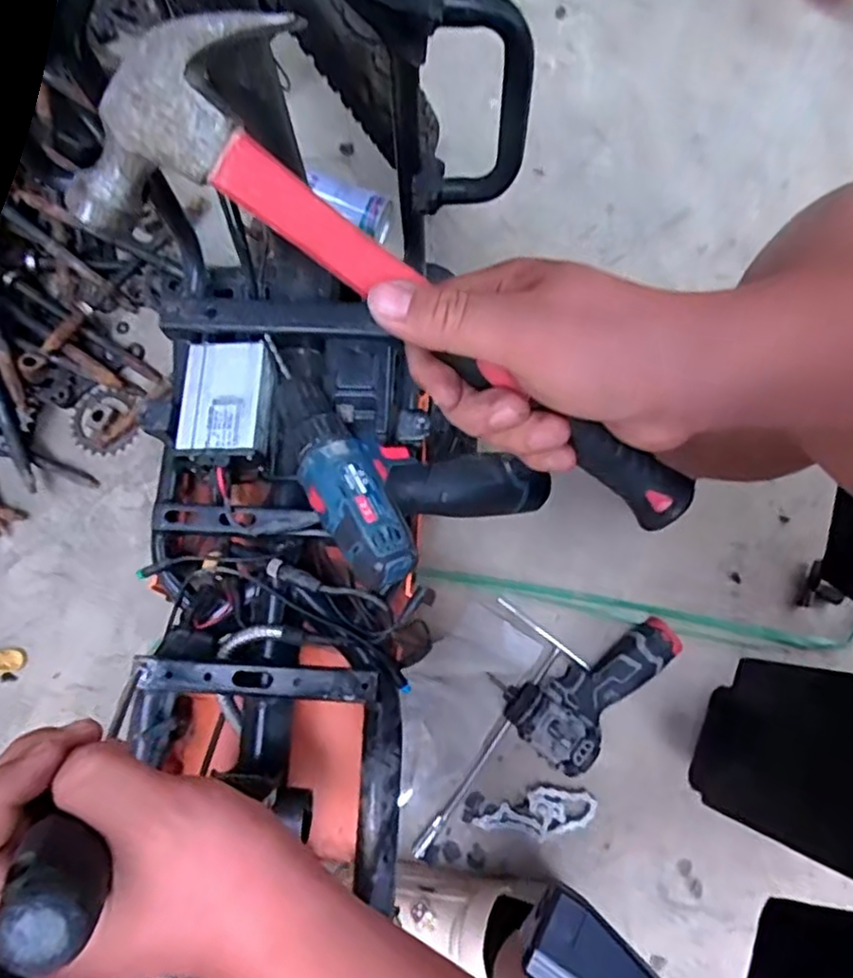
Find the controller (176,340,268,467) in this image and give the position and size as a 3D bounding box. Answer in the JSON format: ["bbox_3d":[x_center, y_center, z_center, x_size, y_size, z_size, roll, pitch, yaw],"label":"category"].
[{"bbox_3d":[-0.171,-0.074,0.560,0.070,0.026,0.110,-1,77,-2],"label":"controller"}]

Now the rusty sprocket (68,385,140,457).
[{"bbox_3d":[-0.407,-0.088,0.841,0.090,0.012,0.087,0,78,0],"label":"rusty sprocket"}]

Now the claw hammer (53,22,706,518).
[{"bbox_3d":[0.010,-0.080,0.270,0.275,0.032,0.090,28,117,-14],"label":"claw hammer"}]

